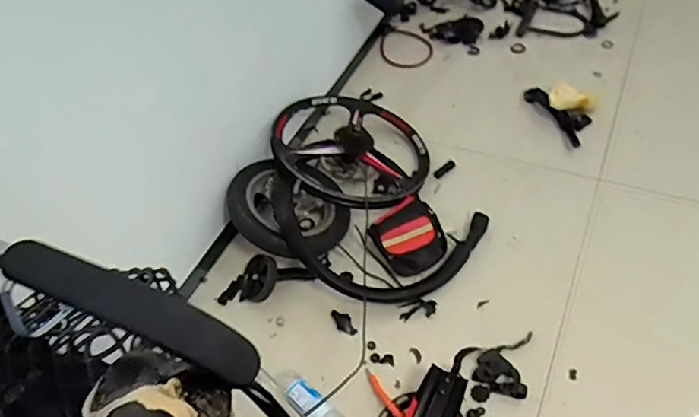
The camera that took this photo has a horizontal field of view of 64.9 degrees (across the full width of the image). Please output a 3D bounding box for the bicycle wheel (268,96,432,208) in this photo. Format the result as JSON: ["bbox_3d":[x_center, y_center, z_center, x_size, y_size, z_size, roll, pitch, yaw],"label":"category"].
[{"bbox_3d":[0.000,-0.161,1.414,0.406,0.076,0.384,21,55,15],"label":"bicycle wheel"}]

